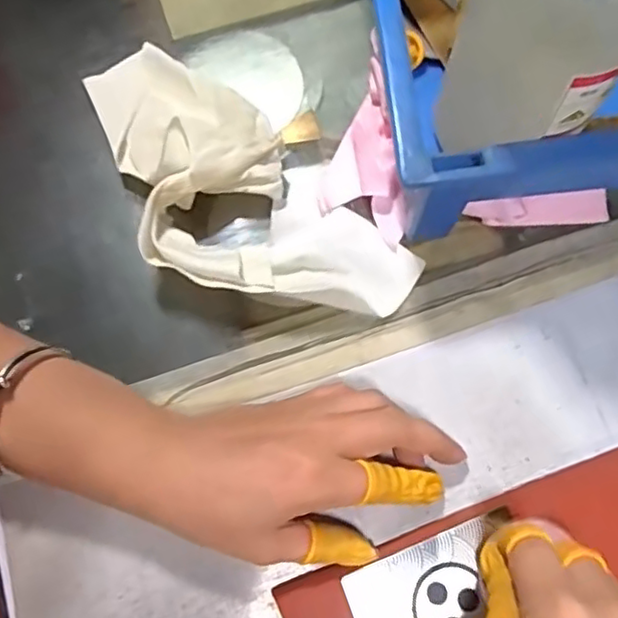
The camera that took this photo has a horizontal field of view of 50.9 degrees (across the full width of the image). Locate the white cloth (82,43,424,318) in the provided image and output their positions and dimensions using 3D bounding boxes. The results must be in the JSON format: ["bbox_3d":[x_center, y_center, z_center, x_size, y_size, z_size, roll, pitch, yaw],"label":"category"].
[{"bbox_3d":[-0.048,-0.064,0.347,0.212,0.046,0.099,43,78,11],"label":"white cloth"}]

